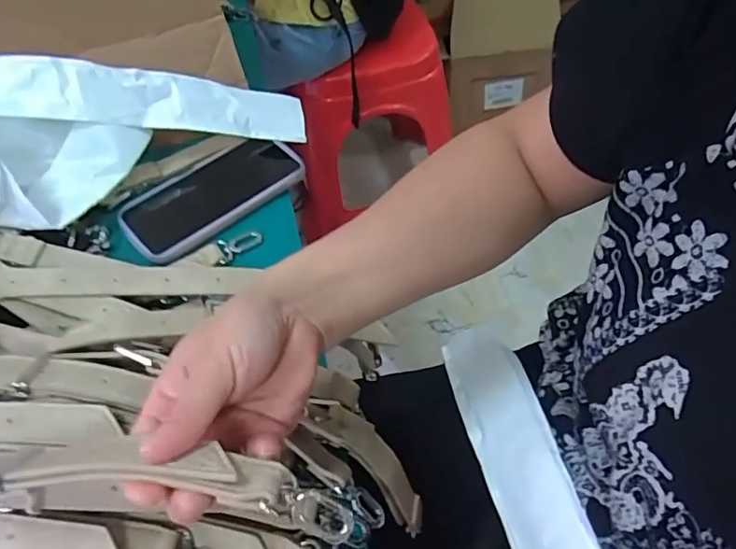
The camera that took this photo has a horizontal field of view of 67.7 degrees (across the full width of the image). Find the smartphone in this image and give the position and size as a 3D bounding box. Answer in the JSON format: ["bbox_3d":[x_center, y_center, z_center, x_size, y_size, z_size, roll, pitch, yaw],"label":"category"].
[{"bbox_3d":[-0.145,-0.078,0.522,0.172,0.016,0.089,-37,59,-20],"label":"smartphone"}]

